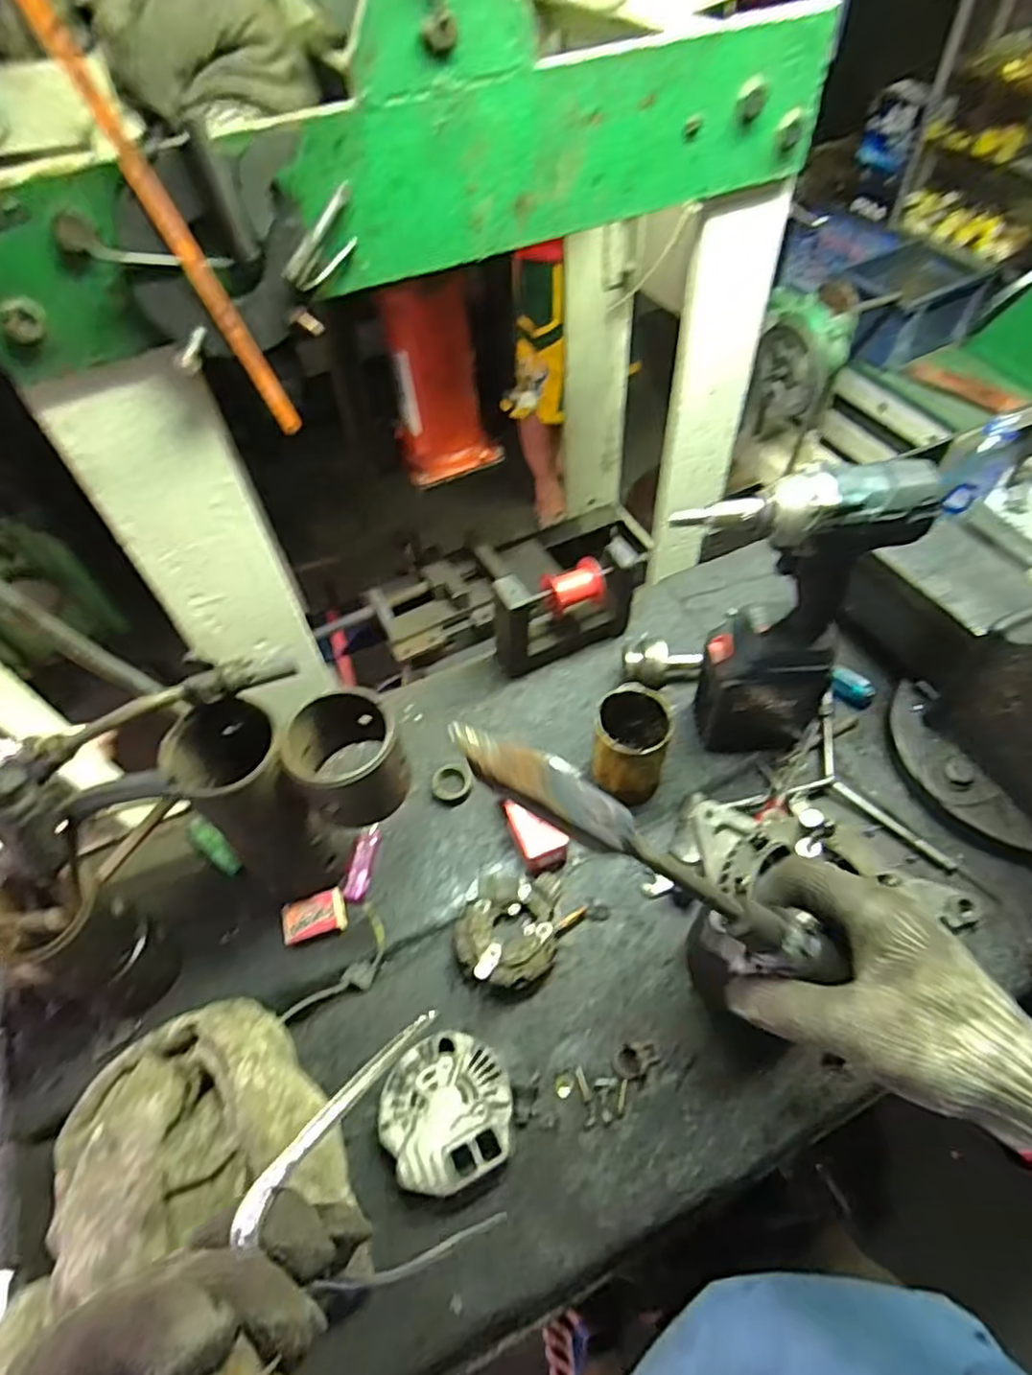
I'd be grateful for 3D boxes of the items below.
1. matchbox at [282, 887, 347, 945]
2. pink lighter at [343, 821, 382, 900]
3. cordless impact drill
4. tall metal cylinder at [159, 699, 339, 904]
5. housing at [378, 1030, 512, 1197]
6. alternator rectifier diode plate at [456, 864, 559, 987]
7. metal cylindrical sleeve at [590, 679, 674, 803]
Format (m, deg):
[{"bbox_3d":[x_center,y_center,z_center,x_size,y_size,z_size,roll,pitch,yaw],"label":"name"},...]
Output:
[{"bbox_3d":[-0.194,0.222,0.649,0.056,0.017,0.038,-19,55,-10],"label":"matchbox"},{"bbox_3d":[-0.156,0.178,0.683,0.024,0.010,0.077,4,54,7],"label":"pink lighter"},{"bbox_3d":[0.234,-0.054,0.630,0.189,0.324,0.066,-7,54,-1],"label":"cordless impact drill"},{"bbox_3d":[-0.216,0.110,0.593,0.087,0.211,0.085,-32,58,-18],"label":"tall metal cylinder"},{"bbox_3d":[-0.056,0.348,0.553,0.103,0.032,0.103,-2,54,3],"label":"housing"},{"bbox_3d":[-0.006,0.226,0.632,0.089,0.045,0.106,6,55,8],"label":"alternator rectifier diode plate"},{"bbox_3d":[0.116,0.056,0.680,0.072,0.088,0.086,5,55,7],"label":"metal cylindrical sleeve"}]

